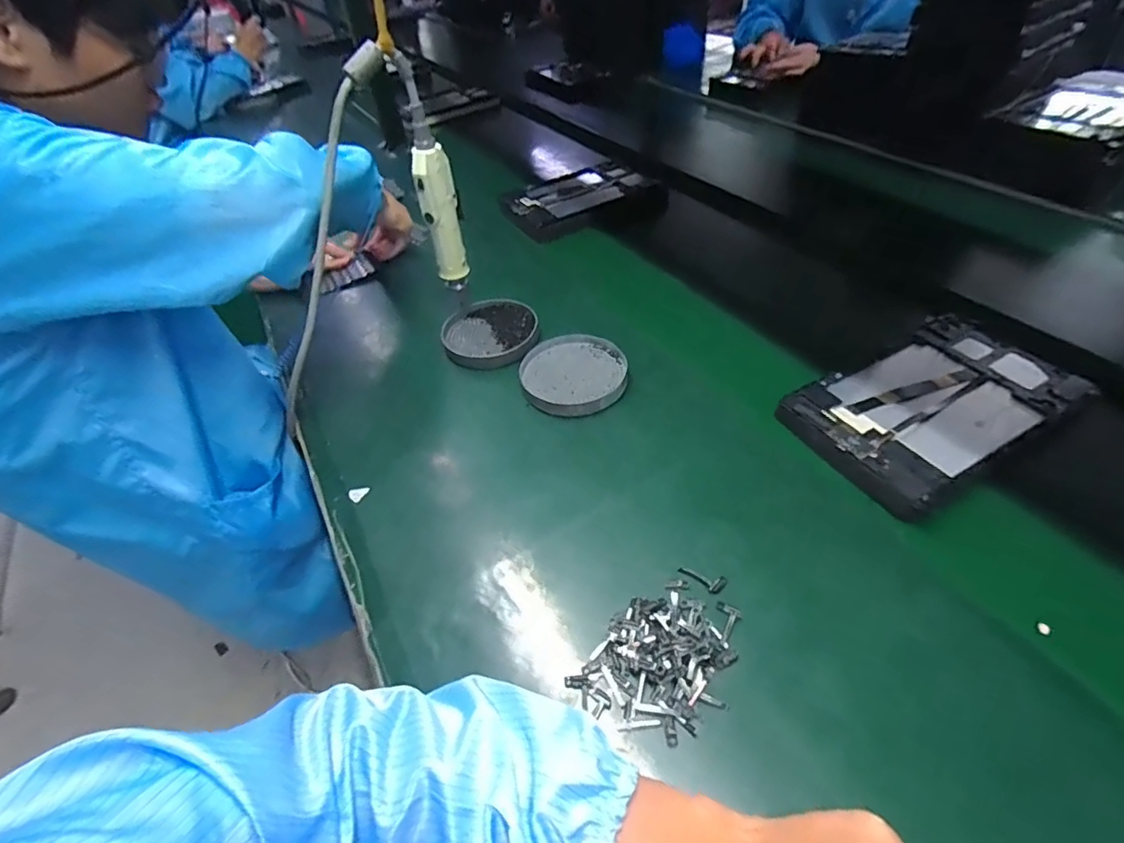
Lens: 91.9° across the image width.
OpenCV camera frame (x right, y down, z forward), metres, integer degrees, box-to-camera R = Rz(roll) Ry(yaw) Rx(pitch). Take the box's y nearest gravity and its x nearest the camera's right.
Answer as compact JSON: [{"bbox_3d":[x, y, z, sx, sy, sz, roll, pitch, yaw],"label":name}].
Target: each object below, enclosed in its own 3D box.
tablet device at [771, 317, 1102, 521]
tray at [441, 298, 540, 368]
[{"bbox_3d":[0.346,-0.013,0.512,0.247,0.031,0.148,-25,47,-17],"label":"tablet device"},{"bbox_3d":[-0.086,-0.109,0.651,0.113,0.014,0.116,-4,44,4],"label":"tray"}]

